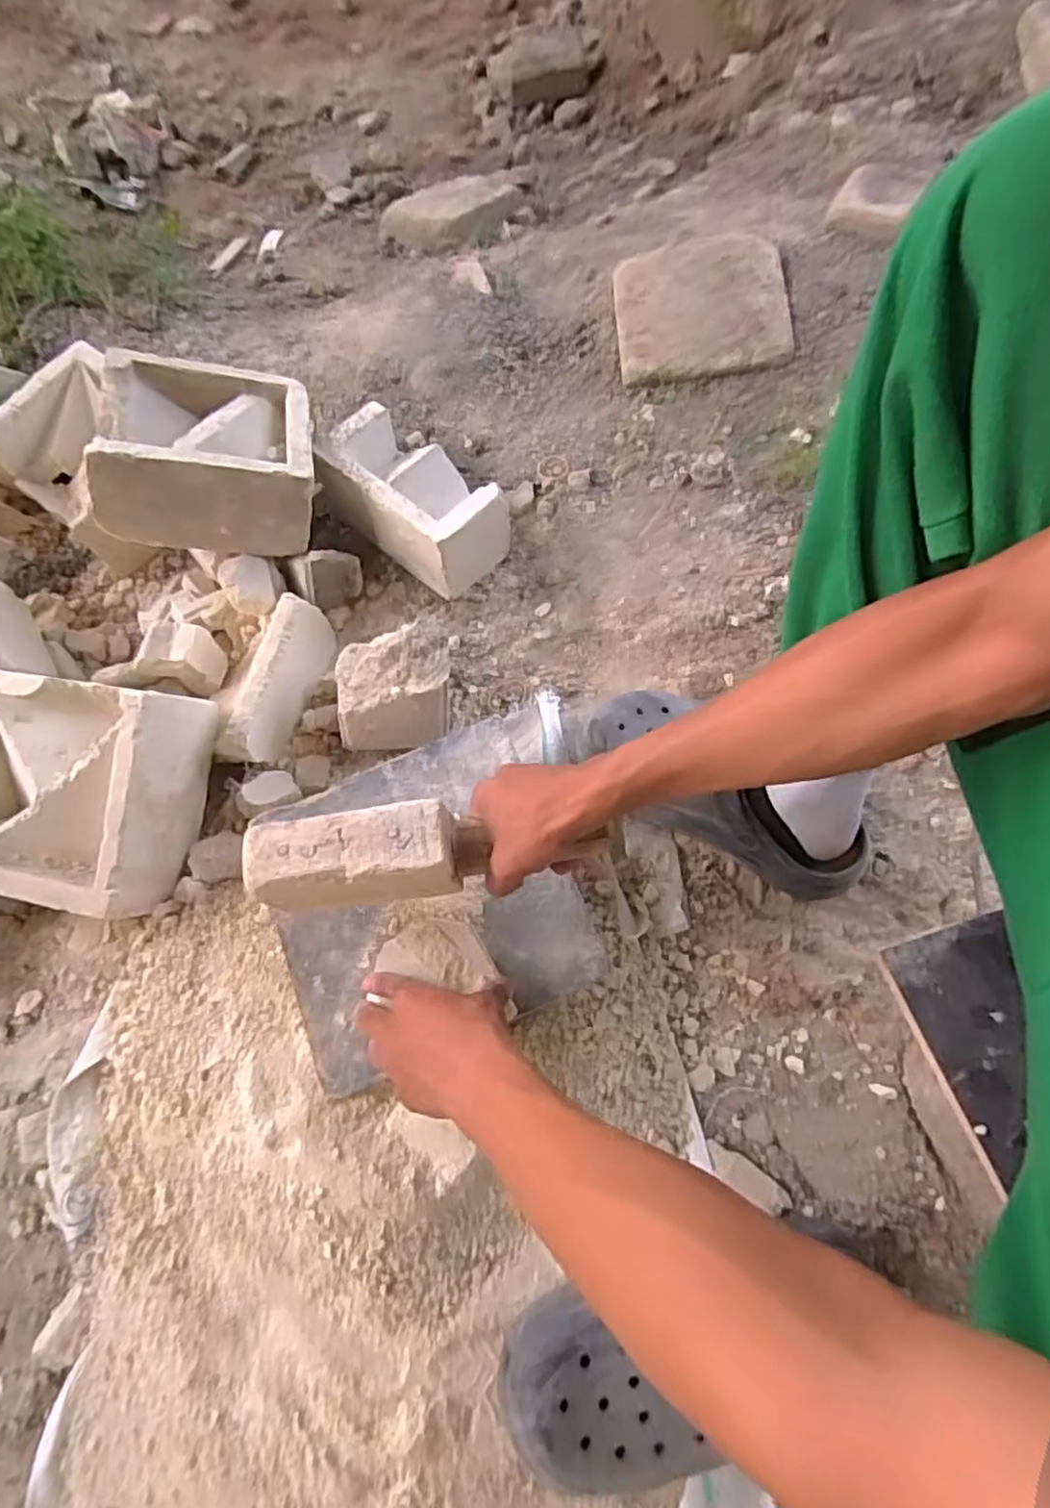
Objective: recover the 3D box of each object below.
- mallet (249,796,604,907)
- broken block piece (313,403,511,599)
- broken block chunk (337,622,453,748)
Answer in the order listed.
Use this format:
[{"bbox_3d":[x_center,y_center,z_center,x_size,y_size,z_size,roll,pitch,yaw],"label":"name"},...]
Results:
[{"bbox_3d":[-0.069,0.073,0.508,0.240,0.068,0.062,-3,67,-9],"label":"mallet"},{"bbox_3d":[-0.127,-0.287,0.797,0.209,0.082,0.104,39,74,17],"label":"broken block piece"},{"bbox_3d":[-0.124,-0.058,0.711,0.113,0.104,0.089,-6,67,0],"label":"broken block chunk"}]

